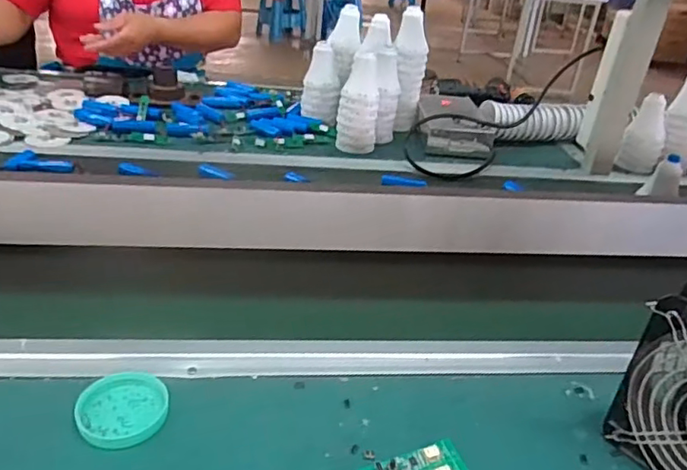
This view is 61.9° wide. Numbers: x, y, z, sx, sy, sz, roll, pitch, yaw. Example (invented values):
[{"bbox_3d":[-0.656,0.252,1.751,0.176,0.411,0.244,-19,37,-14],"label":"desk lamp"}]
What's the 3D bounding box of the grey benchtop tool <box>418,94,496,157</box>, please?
[{"bbox_3d":[0.200,-0.202,1.052,0.124,0.061,0.179,7,30,0],"label":"grey benchtop tool"}]

